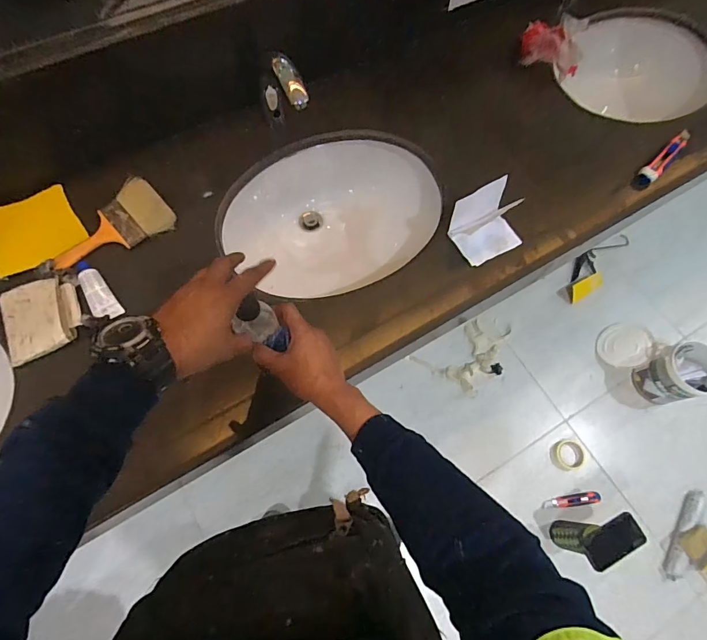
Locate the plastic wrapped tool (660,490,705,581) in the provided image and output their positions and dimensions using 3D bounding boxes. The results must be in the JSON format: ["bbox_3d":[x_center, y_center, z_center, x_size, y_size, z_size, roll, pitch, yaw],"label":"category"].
[{"bbox_3d":[1.034,0.668,1.319,0.076,0.040,0.296,30,70,9],"label":"plastic wrapped tool"}]

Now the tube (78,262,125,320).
[{"bbox_3d":[-0.424,-0.050,0.682,0.040,0.020,0.114,-36,74,-15],"label":"tube"}]

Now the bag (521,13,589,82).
[{"bbox_3d":[0.402,-0.560,0.844,0.051,0.093,0.134,-40,75,-16],"label":"bag"}]

